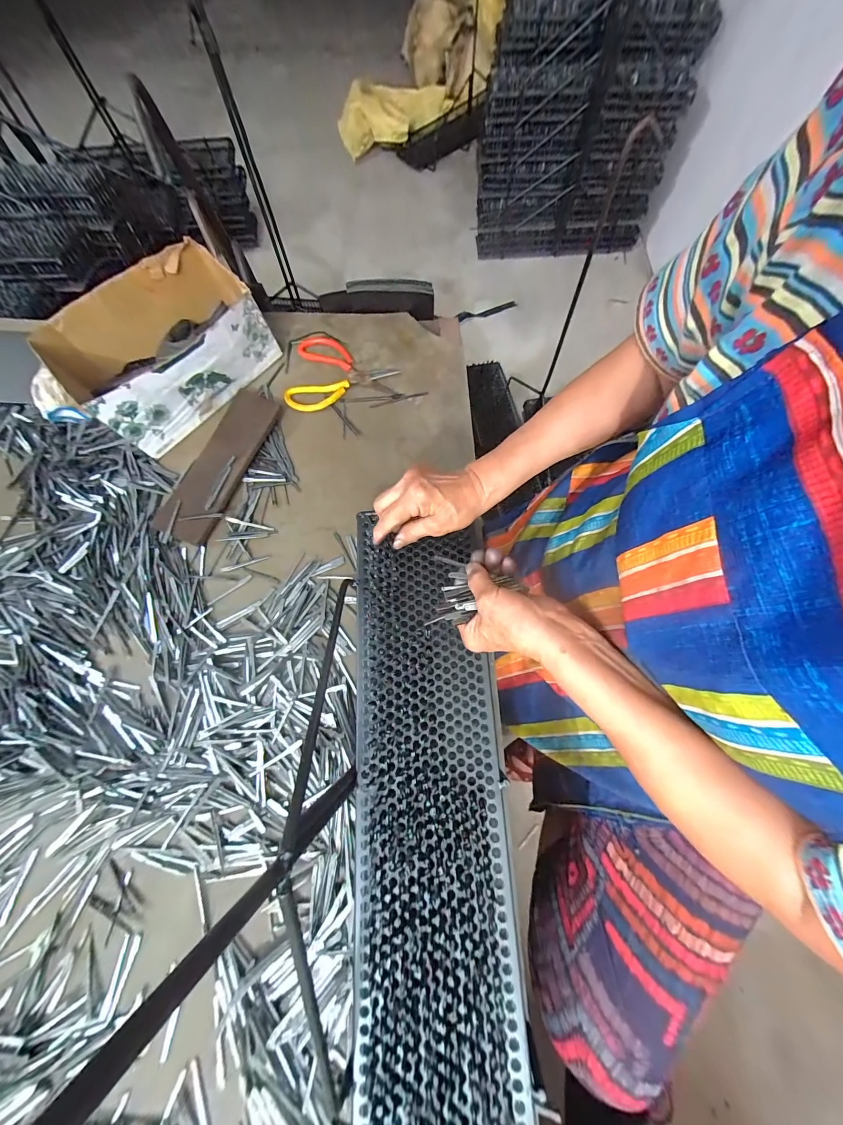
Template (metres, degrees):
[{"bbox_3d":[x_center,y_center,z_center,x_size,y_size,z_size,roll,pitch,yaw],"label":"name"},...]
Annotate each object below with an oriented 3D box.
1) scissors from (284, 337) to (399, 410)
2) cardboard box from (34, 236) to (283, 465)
[{"bbox_3d":[-0.131,-0.325,0.607,0.178,0.008,0.157,4,71,3],"label":"scissors"},{"bbox_3d":[-0.393,-0.340,0.561,0.198,0.108,0.287,40,77,14],"label":"cardboard box"}]

